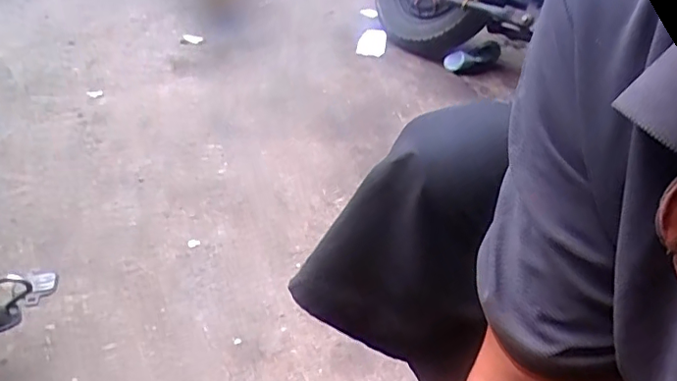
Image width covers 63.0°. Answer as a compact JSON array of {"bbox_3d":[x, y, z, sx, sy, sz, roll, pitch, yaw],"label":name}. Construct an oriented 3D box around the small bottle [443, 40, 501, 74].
[{"bbox_3d":[0.303,-0.298,1.238,0.160,0.048,0.043,-28,52,-36],"label":"small bottle"}]

